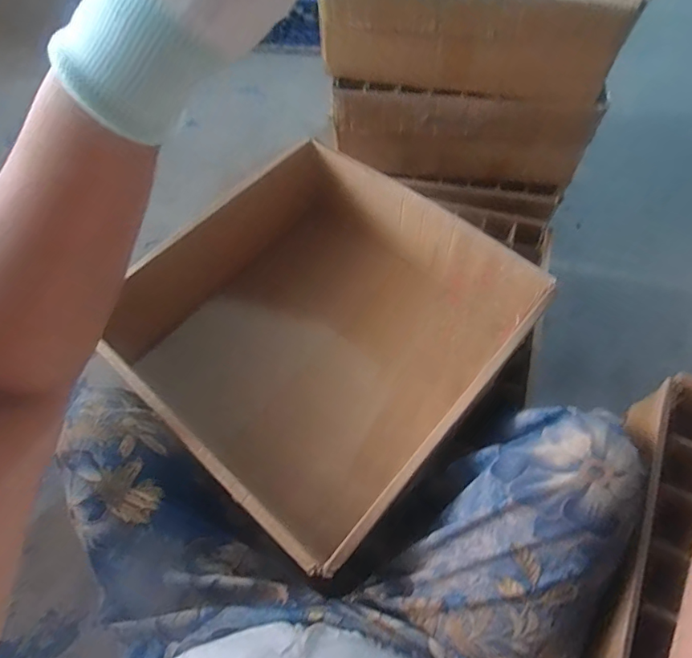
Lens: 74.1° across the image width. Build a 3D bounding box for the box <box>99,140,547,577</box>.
[{"bbox_3d":[-0.040,-0.002,0.771,0.529,0.188,0.534,37,70,20],"label":"box"}]

